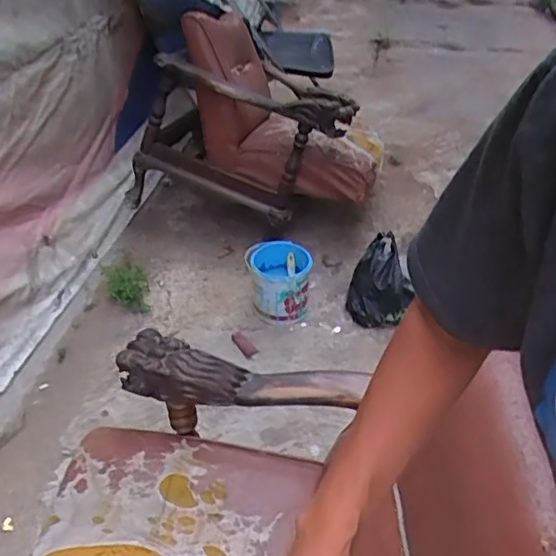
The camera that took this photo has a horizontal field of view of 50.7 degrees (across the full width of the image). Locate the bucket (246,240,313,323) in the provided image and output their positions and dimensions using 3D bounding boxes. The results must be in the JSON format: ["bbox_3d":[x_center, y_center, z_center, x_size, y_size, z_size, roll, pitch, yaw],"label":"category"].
[{"bbox_3d":[0.008,0.005,1.848,0.202,0.173,0.213,0,41,0],"label":"bucket"}]

